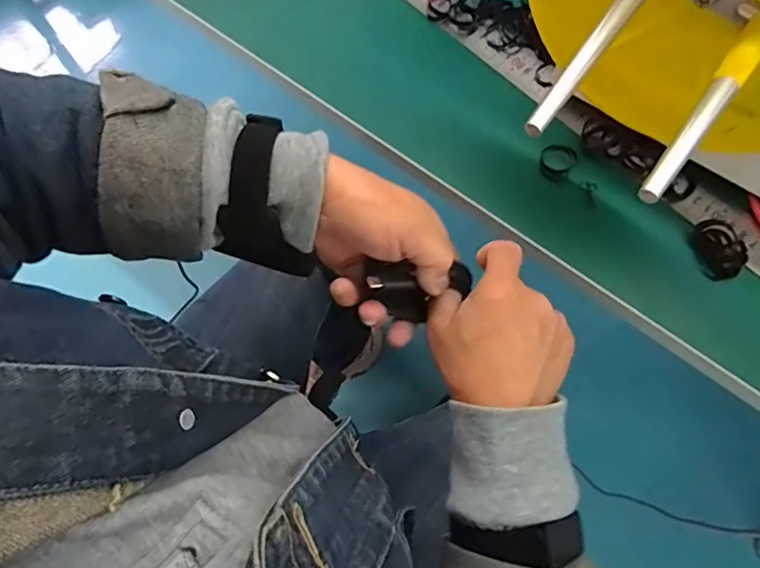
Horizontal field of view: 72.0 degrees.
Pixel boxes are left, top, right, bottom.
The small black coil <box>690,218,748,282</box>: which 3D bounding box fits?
[{"bbox_3d":[0.244,-0.026,0.374,0.027,0.019,0.041,-20,72,-7],"label":"small black coil"}]

